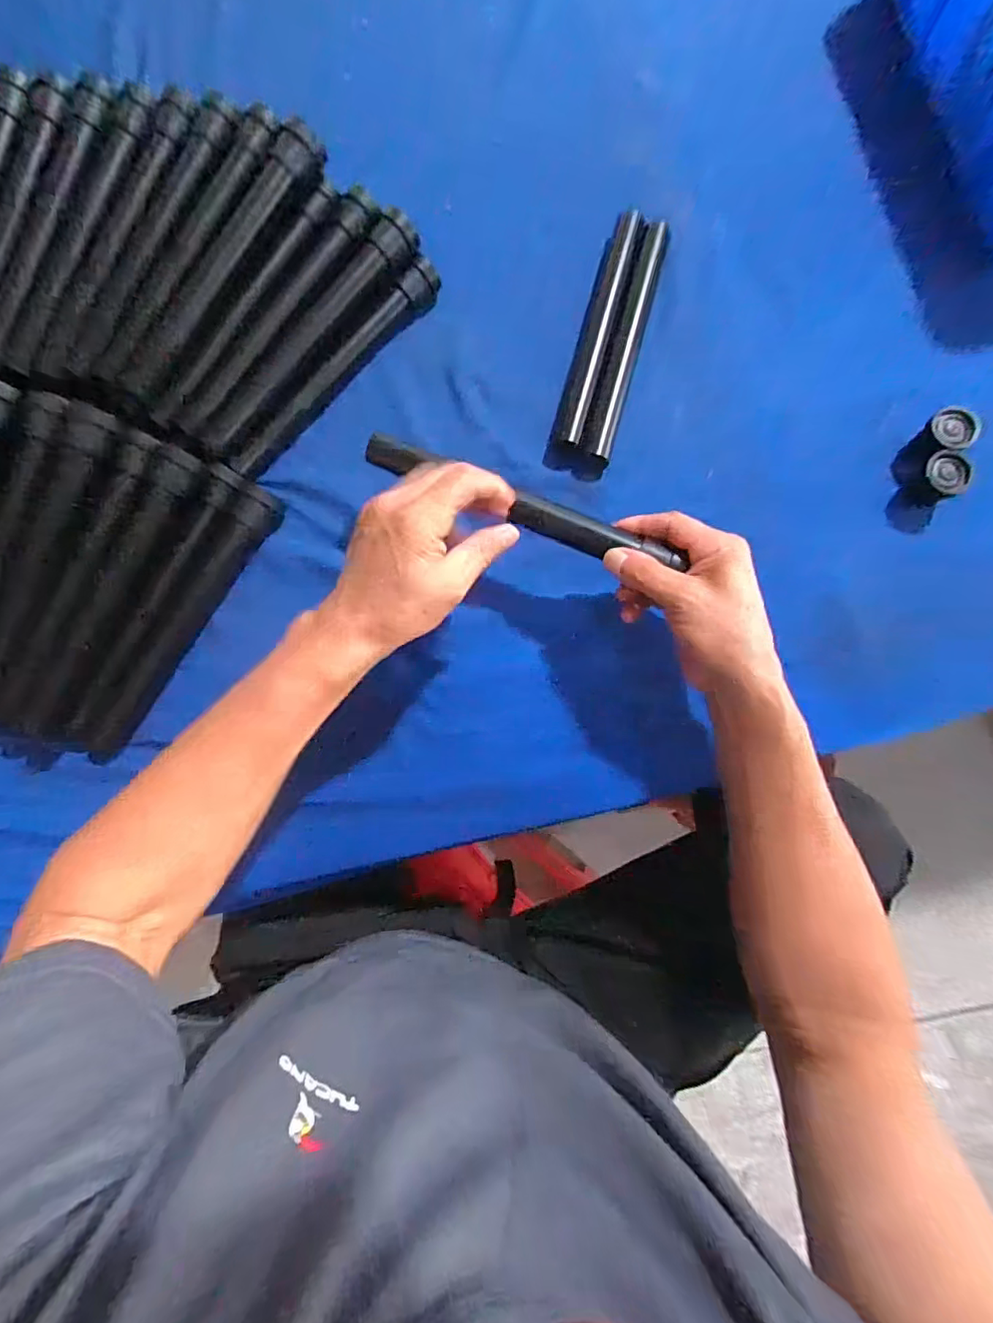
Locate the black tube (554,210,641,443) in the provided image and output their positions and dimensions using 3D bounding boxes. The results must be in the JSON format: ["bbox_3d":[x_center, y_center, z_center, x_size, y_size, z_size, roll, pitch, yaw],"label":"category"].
[{"bbox_3d":[0.088,-0.286,0.487,0.025,0.024,0.210,16,83,5],"label":"black tube"}]

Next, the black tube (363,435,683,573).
[{"bbox_3d":[0.016,-0.114,0.403,0.242,0.017,0.020,23,83,9],"label":"black tube"}]

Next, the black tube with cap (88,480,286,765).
[{"bbox_3d":[-0.265,-0.034,0.477,0.033,0.036,0.260,32,84,6],"label":"black tube with cap"}]

